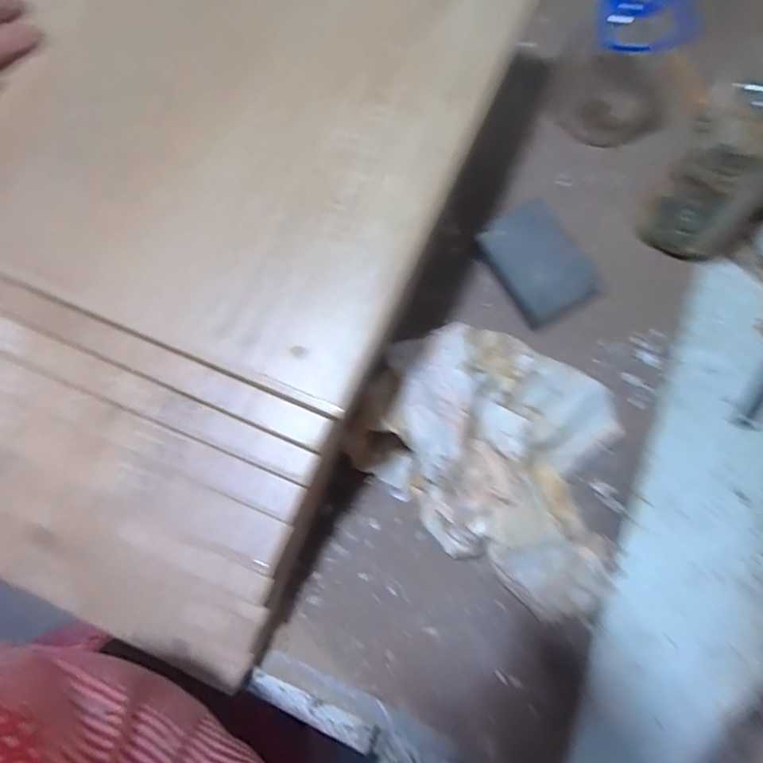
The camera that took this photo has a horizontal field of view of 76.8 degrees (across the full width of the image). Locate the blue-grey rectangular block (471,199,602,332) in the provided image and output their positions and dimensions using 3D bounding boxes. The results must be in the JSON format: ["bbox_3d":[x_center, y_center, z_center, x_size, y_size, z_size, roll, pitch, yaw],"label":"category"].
[{"bbox_3d":[0.137,-0.107,0.422,0.072,0.025,0.103,-28,76,-4],"label":"blue-grey rectangular block"}]

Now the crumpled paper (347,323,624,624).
[{"bbox_3d":[0.099,0.053,0.369,0.222,0.068,0.177,34,80,11],"label":"crumpled paper"}]

